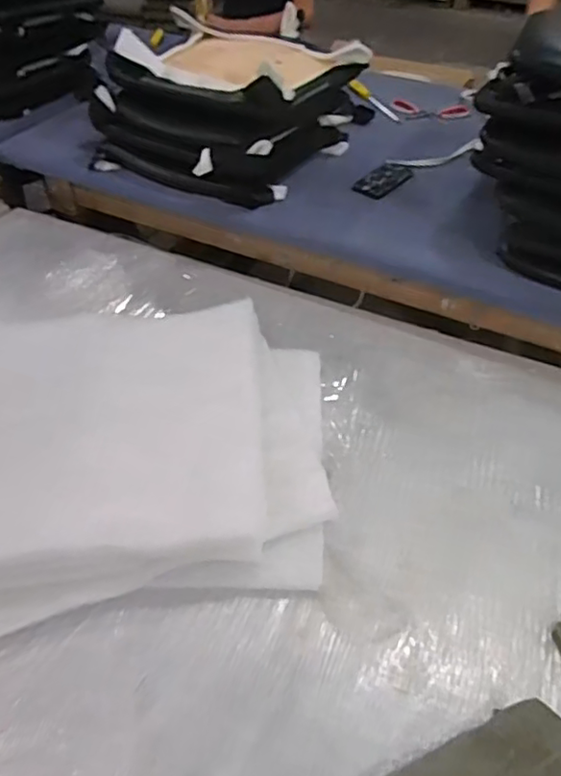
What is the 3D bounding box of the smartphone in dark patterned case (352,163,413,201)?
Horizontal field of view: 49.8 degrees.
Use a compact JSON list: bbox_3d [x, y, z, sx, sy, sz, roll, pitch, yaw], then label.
[{"bbox_3d":[0.245,-0.495,1.440,0.084,0.008,0.177,29,52,26],"label":"smartphone in dark patterned case"}]

